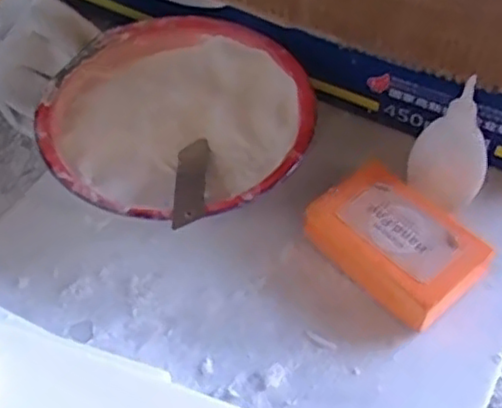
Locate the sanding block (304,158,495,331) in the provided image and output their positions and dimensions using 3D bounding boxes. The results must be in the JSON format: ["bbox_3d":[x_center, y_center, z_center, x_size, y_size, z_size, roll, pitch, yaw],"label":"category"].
[{"bbox_3d":[0.084,0.024,0.408,0.062,0.036,0.093,-35,60,-23],"label":"sanding block"}]

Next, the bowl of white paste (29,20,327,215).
[{"bbox_3d":[-0.045,-0.045,0.453,0.163,0.055,0.161,0,53,1],"label":"bowl of white paste"}]

